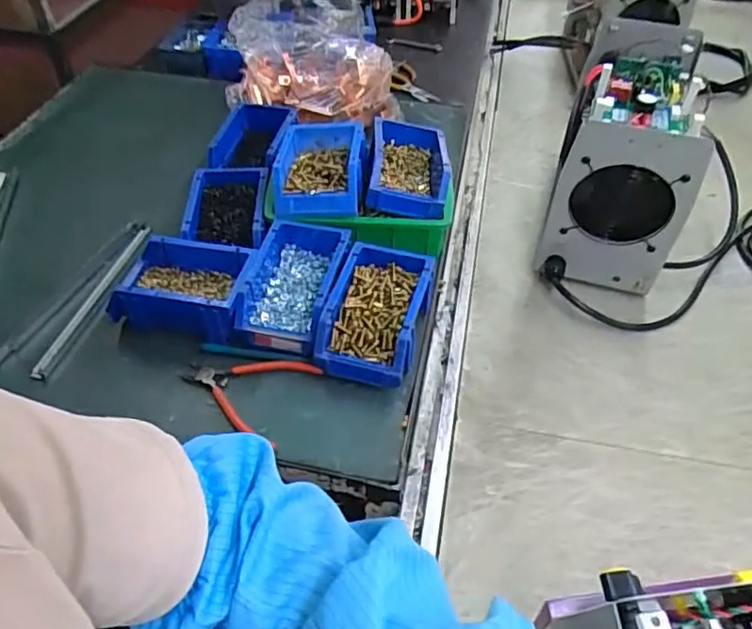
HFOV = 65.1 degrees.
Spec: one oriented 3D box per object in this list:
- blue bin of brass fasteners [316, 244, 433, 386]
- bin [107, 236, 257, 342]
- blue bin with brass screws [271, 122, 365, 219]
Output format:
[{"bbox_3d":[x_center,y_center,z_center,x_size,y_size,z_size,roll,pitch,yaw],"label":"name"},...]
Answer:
[{"bbox_3d":[0.003,0.006,0.697,0.107,0.089,0.164,11,49,10],"label":"blue bin of brass fasteners"},{"bbox_3d":[-0.234,-0.031,0.709,0.159,0.069,0.100,7,48,6],"label":"bin"},{"bbox_3d":[-0.075,-0.198,0.794,0.116,0.053,0.166,-2,48,-2],"label":"blue bin with brass screws"}]

